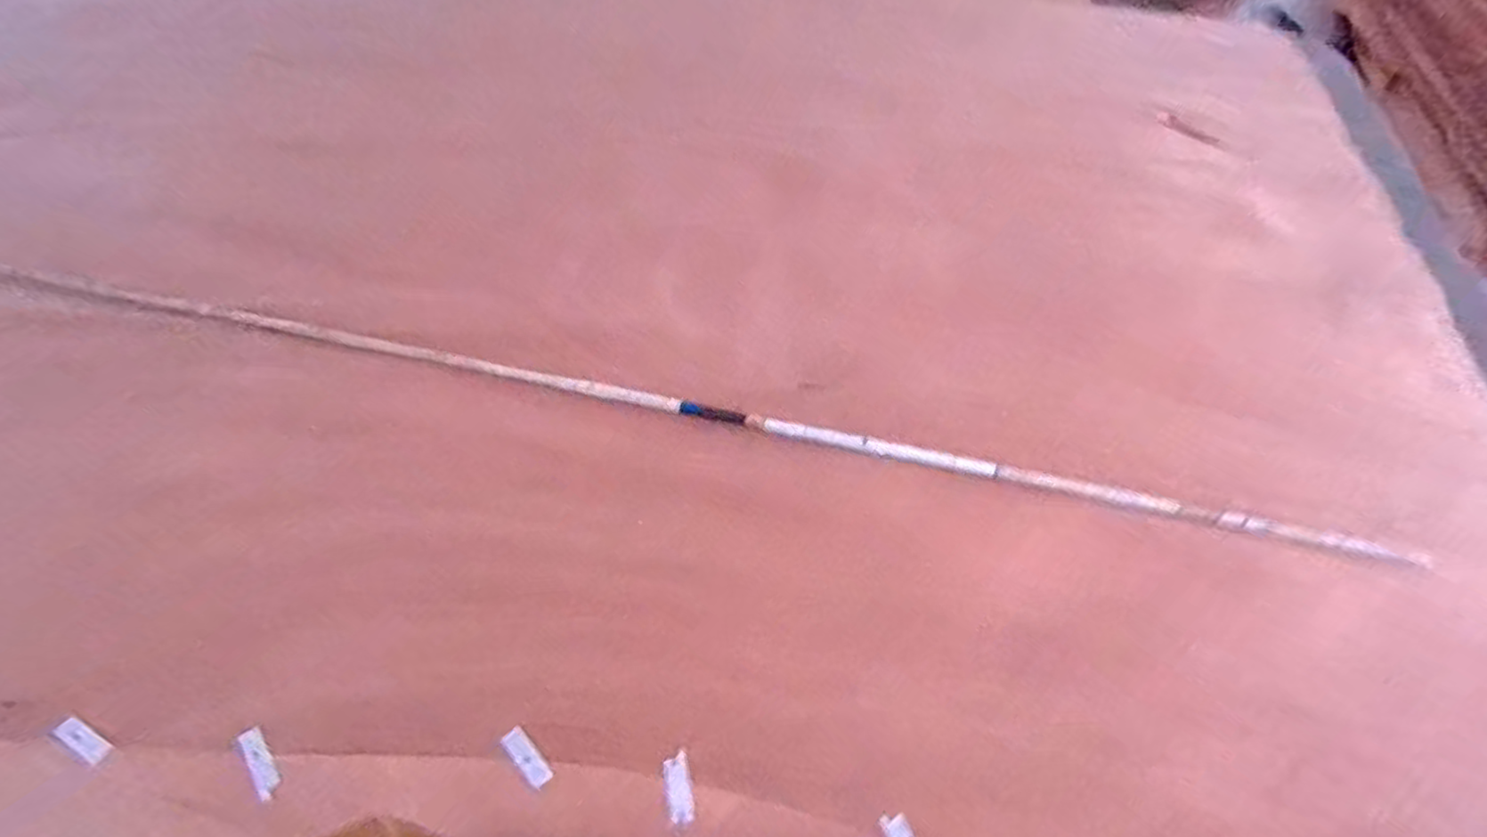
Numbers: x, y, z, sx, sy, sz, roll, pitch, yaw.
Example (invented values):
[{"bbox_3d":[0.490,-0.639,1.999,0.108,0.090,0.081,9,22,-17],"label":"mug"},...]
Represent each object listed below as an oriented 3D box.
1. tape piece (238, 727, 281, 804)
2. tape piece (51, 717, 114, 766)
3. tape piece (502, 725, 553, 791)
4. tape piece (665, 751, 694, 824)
[{"bbox_3d":[-0.322,0.229,0.466,0.017,0.004,0.049,-37,65,-18],"label":"tape piece"},{"bbox_3d":[-0.449,0.219,0.474,0.042,0.005,0.015,30,53,6],"label":"tape piece"},{"bbox_3d":[-0.143,0.223,0.459,0.014,0.004,0.040,-40,66,-19],"label":"tape piece"},{"bbox_3d":[-0.042,0.238,0.450,0.014,0.007,0.040,-13,60,-6],"label":"tape piece"}]

